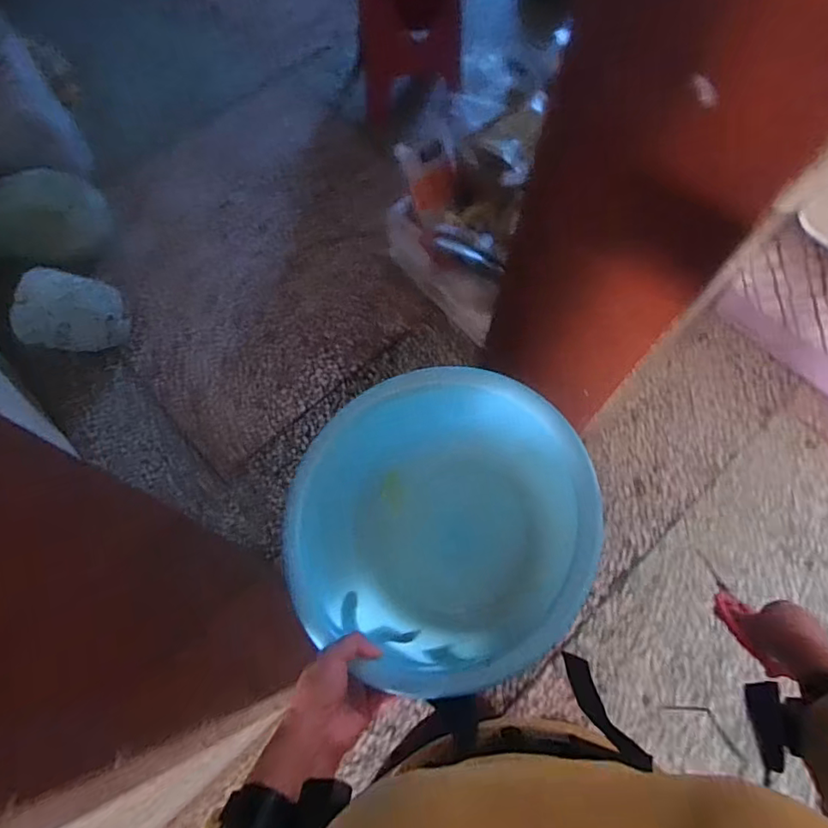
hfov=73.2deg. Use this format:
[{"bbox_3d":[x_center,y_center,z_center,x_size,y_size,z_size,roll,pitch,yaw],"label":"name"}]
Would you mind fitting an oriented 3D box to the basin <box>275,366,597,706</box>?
[{"bbox_3d":[0.029,0.118,0.571,0.310,0.121,0.303,-9,61,16],"label":"basin"}]

